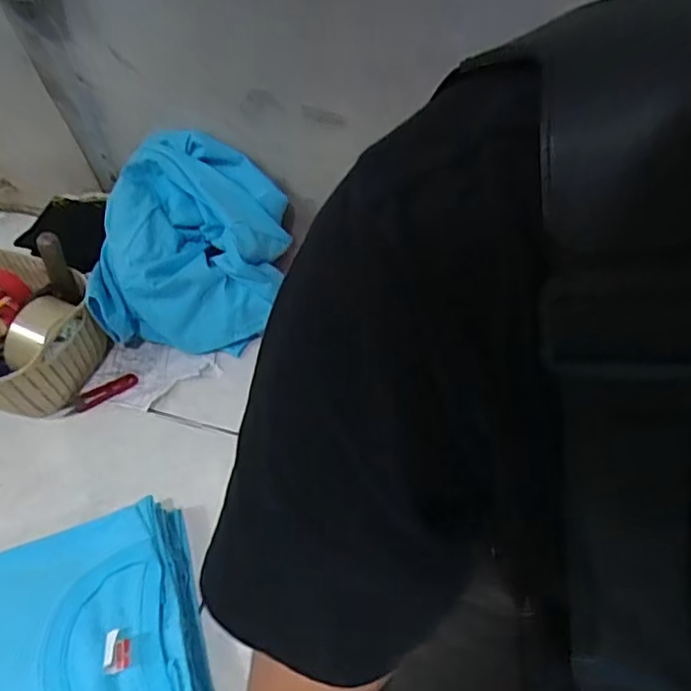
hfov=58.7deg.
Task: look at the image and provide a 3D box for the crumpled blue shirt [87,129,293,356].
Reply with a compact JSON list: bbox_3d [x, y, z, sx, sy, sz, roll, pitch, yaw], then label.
[{"bbox_3d":[-0.203,-0.124,0.819,0.236,0.192,0.223,3,55,9],"label":"crumpled blue shirt"}]

